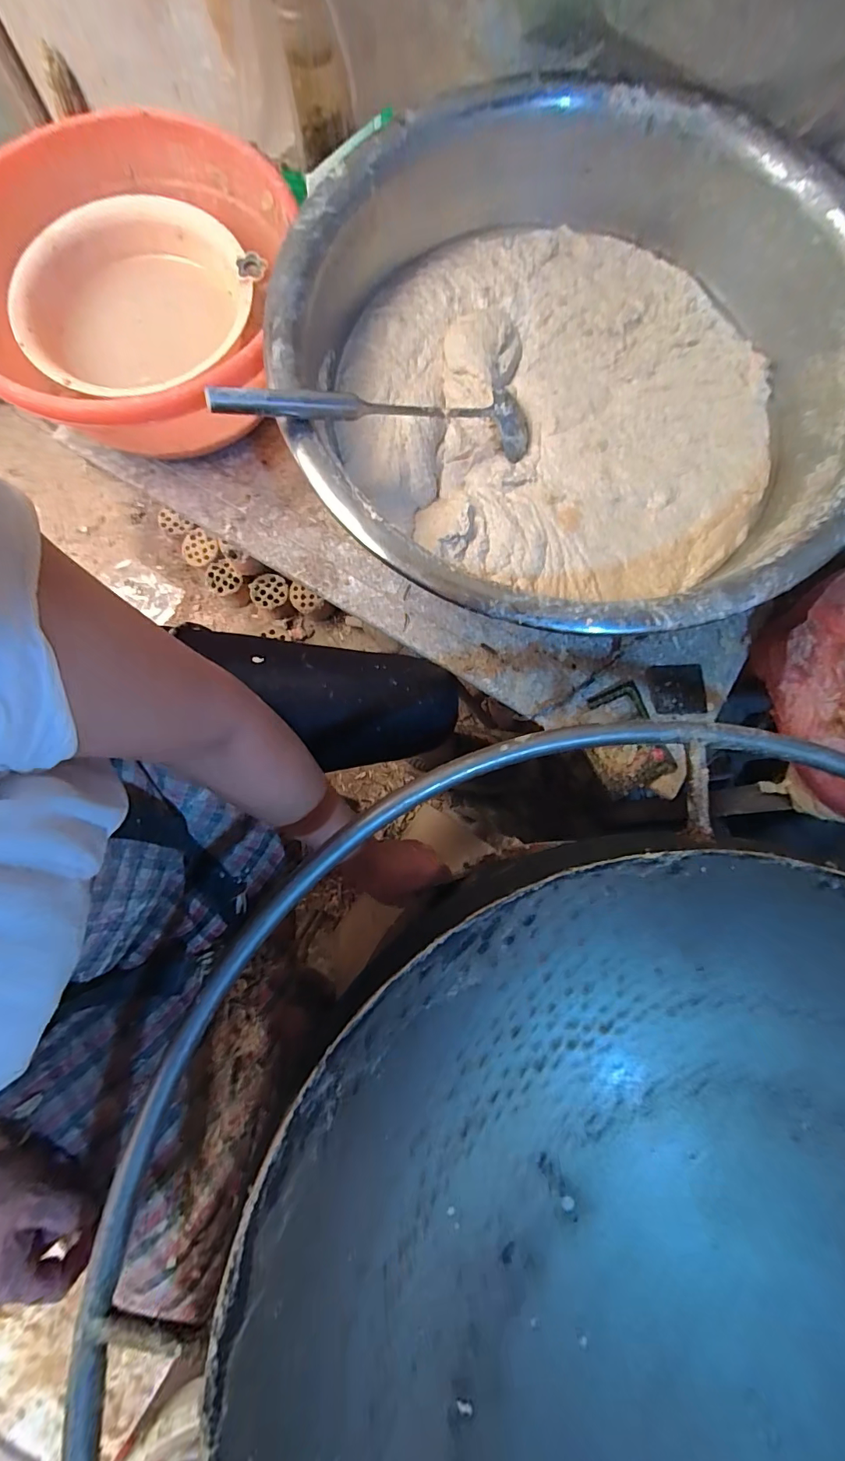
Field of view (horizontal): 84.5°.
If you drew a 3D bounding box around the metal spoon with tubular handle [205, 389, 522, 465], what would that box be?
[{"bbox_3d":[-0.030,-0.309,0.457,0.337,0.033,0.053,-14,79,-27],"label":"metal spoon with tubular handle"}]

